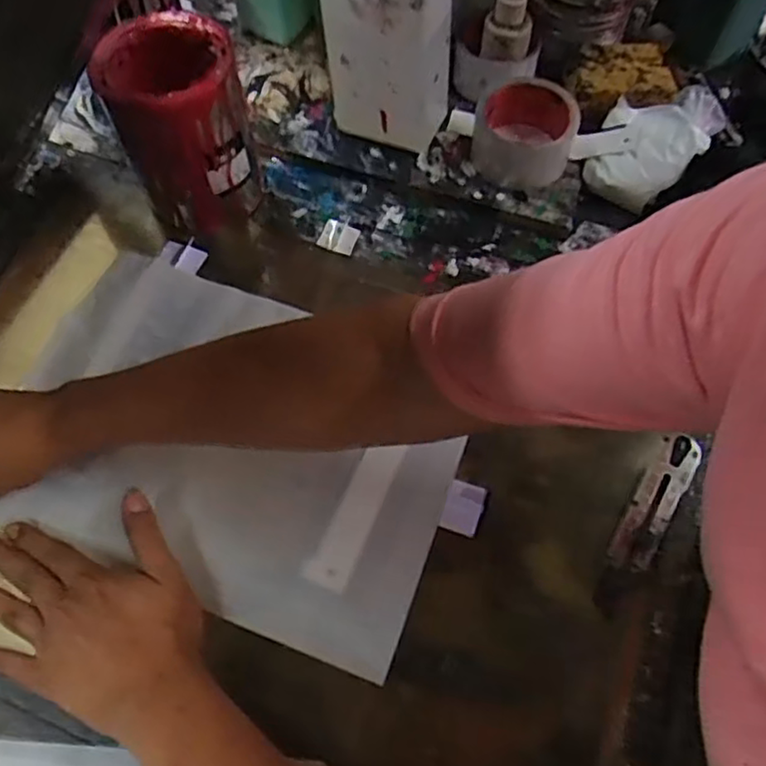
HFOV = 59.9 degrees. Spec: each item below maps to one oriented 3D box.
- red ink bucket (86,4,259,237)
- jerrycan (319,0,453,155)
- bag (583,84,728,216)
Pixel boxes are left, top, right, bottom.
[{"bbox_3d":[-0.166,-0.215,0.568,0.108,0.135,0.089,-19,64,-11],"label":"red ink bucket"},{"bbox_3d":[0.006,-0.302,0.561,0.105,0.223,0.058,21,64,11],"label":"jerrycan"},{"bbox_3d":[0.244,-0.218,0.603,0.089,0.055,0.103,28,66,14],"label":"bag"}]

